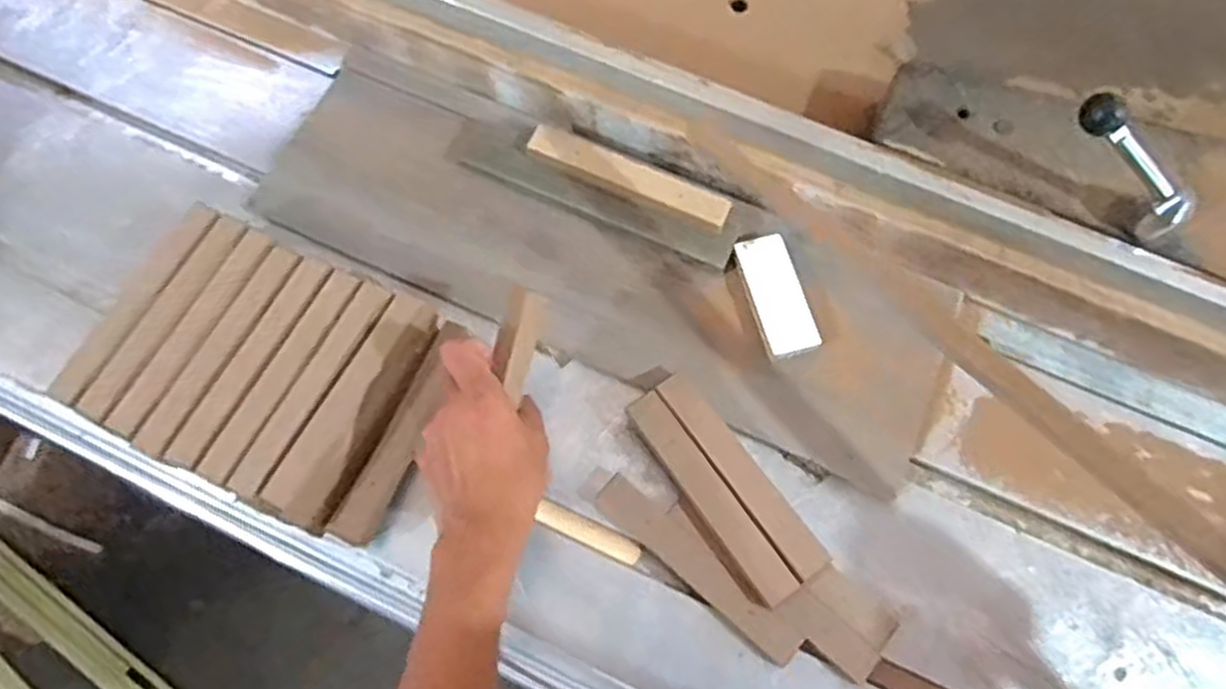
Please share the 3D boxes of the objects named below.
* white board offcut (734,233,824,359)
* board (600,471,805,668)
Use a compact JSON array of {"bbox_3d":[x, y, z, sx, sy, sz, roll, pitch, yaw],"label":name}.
[{"bbox_3d":[0.131,-0.040,0.624,0.043,0.008,0.100,-21,76,7],"label":"white board offcut"},{"bbox_3d":[0.060,0.159,0.557,0.170,0.005,0.028,39,93,13],"label":"board"}]

